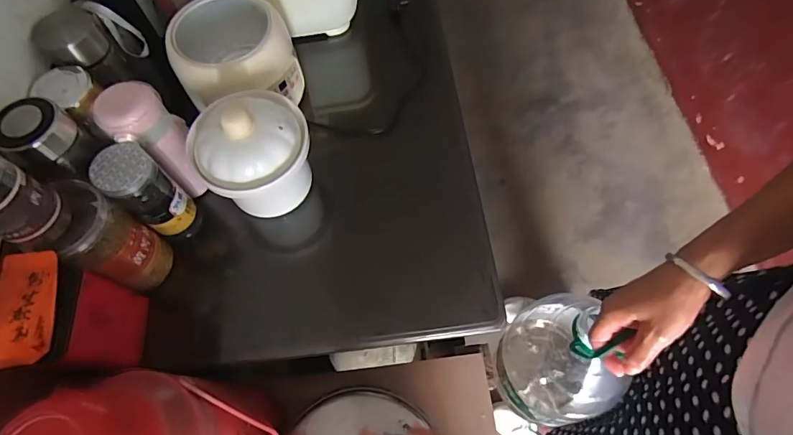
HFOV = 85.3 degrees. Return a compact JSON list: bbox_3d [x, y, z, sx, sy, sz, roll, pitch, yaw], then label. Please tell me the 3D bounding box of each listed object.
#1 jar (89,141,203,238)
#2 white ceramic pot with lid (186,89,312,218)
[{"bbox_3d":[-0.291,-0.025,0.514,0.060,0.140,0.057,0,65,1],"label":"jar"},{"bbox_3d":[-0.175,-0.082,0.538,0.130,0.140,0.120,0,65,1],"label":"white ceramic pot with lid"}]

